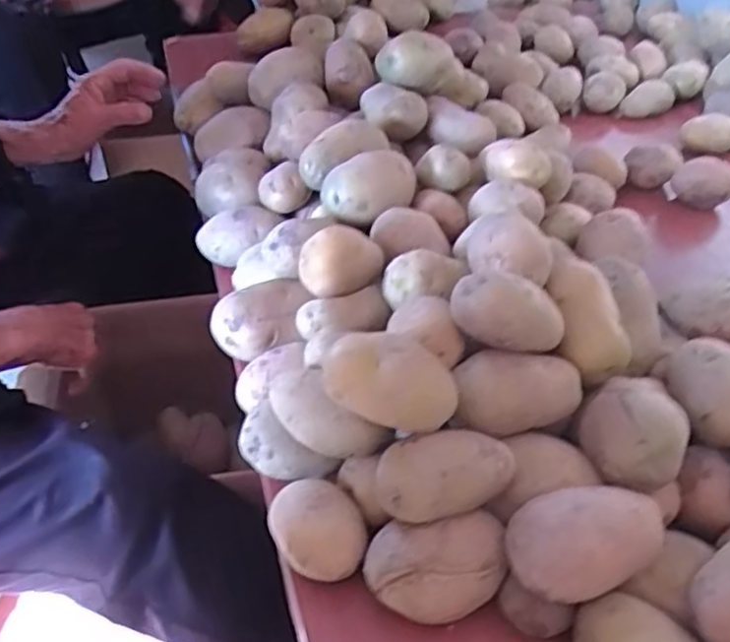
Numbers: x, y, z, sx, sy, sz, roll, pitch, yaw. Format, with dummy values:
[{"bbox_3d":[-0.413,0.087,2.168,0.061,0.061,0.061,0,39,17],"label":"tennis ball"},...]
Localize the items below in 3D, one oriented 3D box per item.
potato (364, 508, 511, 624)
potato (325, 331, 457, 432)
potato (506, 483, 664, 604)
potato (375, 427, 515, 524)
[{"bbox_3d":[0.041,0.144,0.384,0.077,0.052,0.049,-6,43,-6],"label":"potato"},{"bbox_3d":[0.014,0.035,0.388,0.073,0.051,0.036,4,43,4],"label":"potato"},{"bbox_3d":[0.116,0.116,0.357,0.081,0.039,0.045,-6,43,-6],"label":"potato"},{"bbox_3d":[0.045,0.089,0.386,0.078,0.036,0.042,-13,45,-14],"label":"potato"}]

